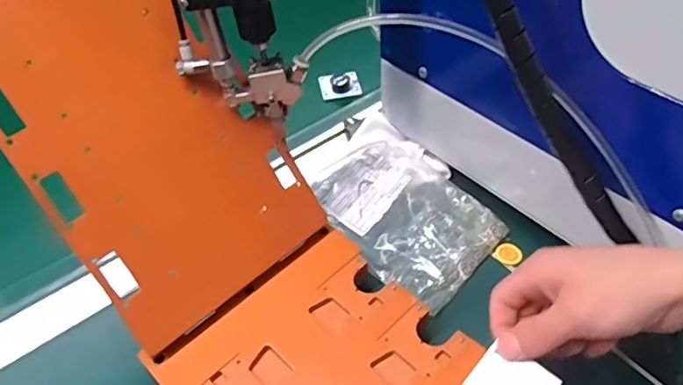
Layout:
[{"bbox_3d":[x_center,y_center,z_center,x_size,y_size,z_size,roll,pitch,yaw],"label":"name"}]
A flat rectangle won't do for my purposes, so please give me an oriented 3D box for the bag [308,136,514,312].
[{"bbox_3d":[0.057,0.013,0.462,0.109,0.031,0.153,-29,47,-22],"label":"bag"}]

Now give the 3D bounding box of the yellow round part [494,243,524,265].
[{"bbox_3d":[0.136,0.050,0.445,0.017,0.005,0.020,-30,48,-23],"label":"yellow round part"}]

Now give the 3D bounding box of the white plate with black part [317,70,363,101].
[{"bbox_3d":[-0.002,-0.125,0.615,0.045,0.018,0.042,-11,43,-5],"label":"white plate with black part"}]

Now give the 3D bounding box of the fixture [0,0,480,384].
[{"bbox_3d":[-0.056,0.049,0.349,0.154,0.100,0.407,-39,83,-28],"label":"fixture"}]

